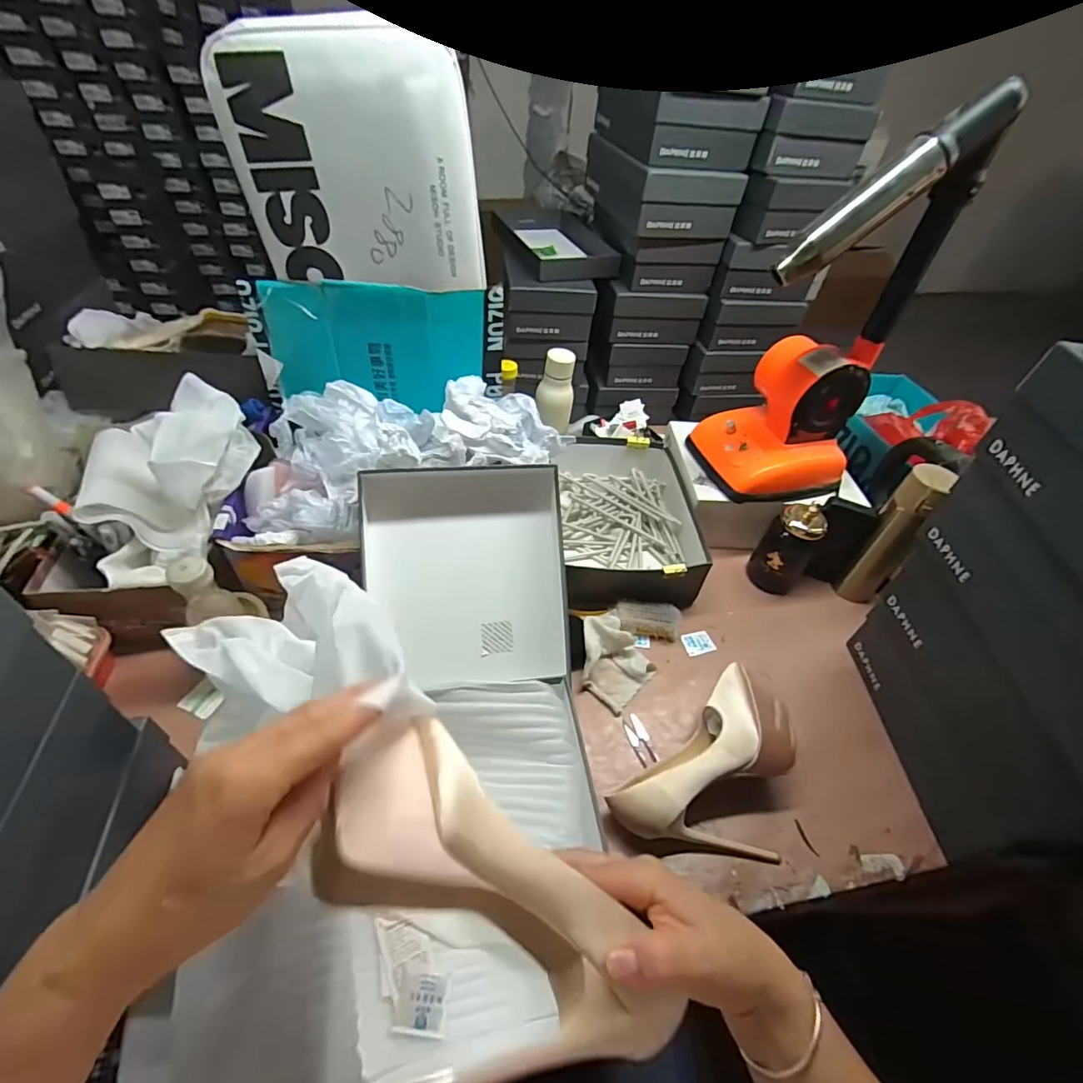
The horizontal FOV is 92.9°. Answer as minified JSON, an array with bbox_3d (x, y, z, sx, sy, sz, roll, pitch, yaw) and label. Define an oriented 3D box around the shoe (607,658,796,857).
[{"bbox_3d":[0.214,0.272,0.584,0.234,0.079,0.155,-32,58,-31],"label":"shoe"}]

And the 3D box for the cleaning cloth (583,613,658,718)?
[{"bbox_3d":[0.093,0.161,0.709,0.111,0.046,0.103,33,52,23],"label":"cleaning cloth"}]

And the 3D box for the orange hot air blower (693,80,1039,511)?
[{"bbox_3d":[0.383,-0.292,0.705,0.197,0.475,0.163,-11,49,-16],"label":"orange hot air blower"}]

